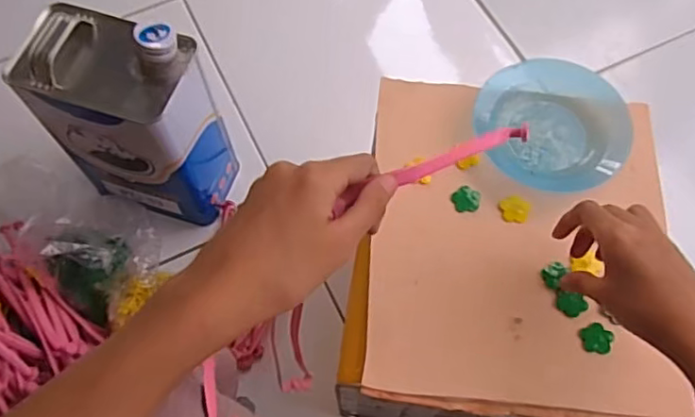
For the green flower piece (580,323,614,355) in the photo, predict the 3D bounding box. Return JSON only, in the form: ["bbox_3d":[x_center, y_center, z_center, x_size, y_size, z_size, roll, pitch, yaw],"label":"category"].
[{"bbox_3d":[0.189,0.099,0.458,0.021,0.005,0.022,0,65,0],"label":"green flower piece"}]

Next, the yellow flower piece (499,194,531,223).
[{"bbox_3d":[0.139,0.000,0.506,0.024,0.004,0.023,0,65,0],"label":"yellow flower piece"}]

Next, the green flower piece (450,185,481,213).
[{"bbox_3d":[0.100,-0.008,0.511,0.024,0.004,0.023,0,65,0],"label":"green flower piece"}]

